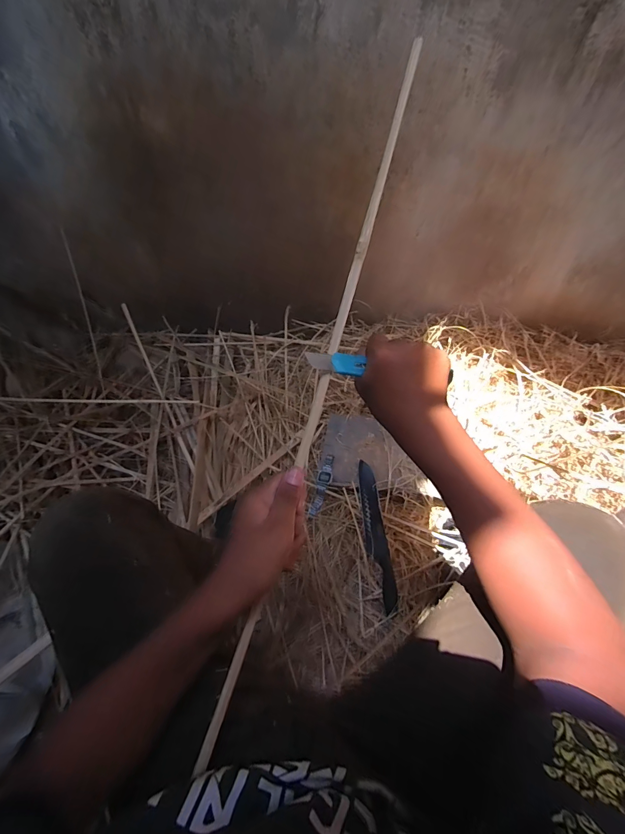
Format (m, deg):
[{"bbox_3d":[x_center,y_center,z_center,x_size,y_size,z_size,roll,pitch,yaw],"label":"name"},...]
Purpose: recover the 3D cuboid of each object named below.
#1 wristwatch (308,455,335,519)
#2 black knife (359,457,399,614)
[{"bbox_3d":[0.024,0.156,0.845,0.032,0.024,0.143,16,83,14],"label":"wristwatch"},{"bbox_3d":[0.130,0.239,0.771,0.043,0.018,0.288,-9,71,-3],"label":"black knife"}]

